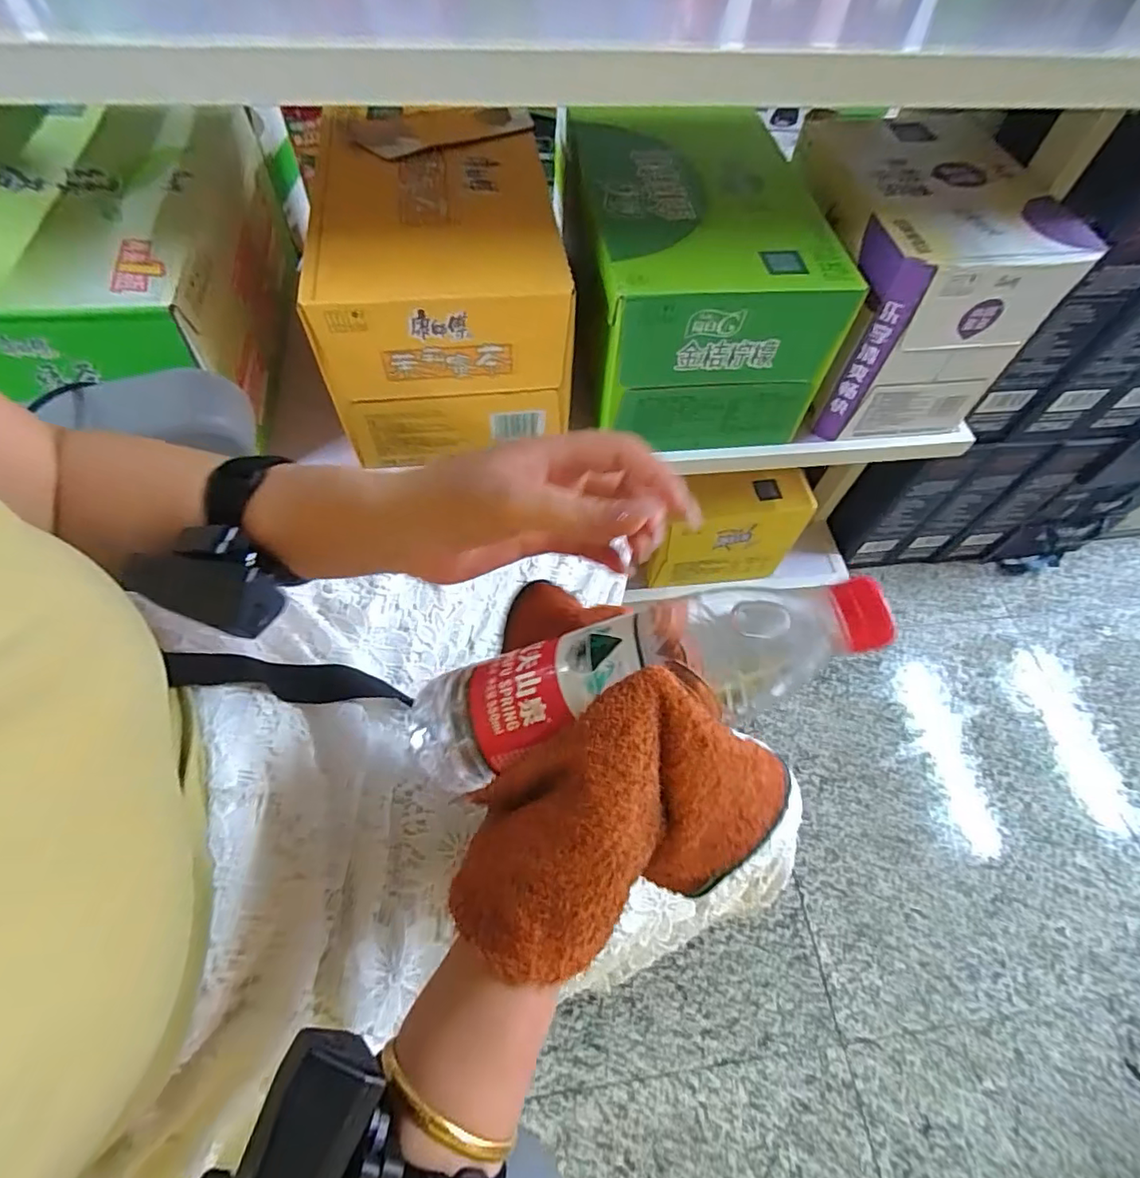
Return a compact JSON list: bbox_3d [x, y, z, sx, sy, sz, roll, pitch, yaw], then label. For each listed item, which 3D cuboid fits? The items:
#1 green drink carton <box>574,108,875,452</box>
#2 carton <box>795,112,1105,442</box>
[{"bbox_3d":[0.138,-0.367,0.669,0.241,0.212,0.326,-5,60,-6],"label":"green drink carton"},{"bbox_3d":[0.387,-0.377,0.687,0.216,0.223,0.292,-2,60,-4],"label":"carton"}]

